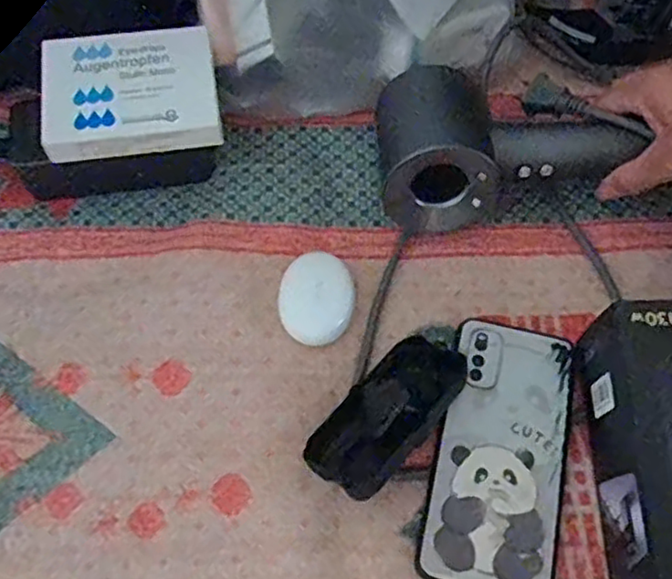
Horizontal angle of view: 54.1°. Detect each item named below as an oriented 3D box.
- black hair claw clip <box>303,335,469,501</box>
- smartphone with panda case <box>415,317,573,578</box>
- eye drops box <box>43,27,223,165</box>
[{"bbox_3d":[0.032,0.075,0.398,0.048,0.023,0.108,40,72,13],"label":"black hair claw clip"},{"bbox_3d":[0.101,0.097,0.401,0.075,0.010,0.164,14,68,3],"label":"smartphone with panda case"},{"bbox_3d":[-0.136,-0.131,0.438,0.110,0.020,0.088,-7,68,-5],"label":"eye drops box"}]

